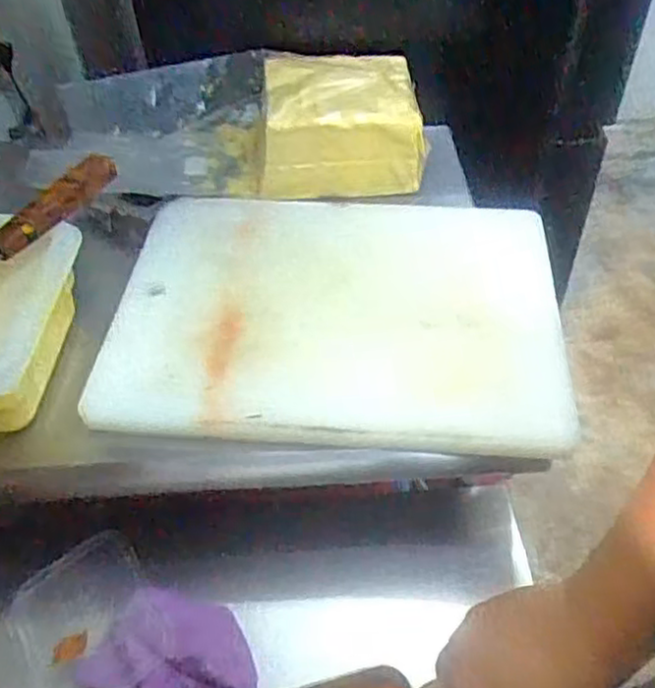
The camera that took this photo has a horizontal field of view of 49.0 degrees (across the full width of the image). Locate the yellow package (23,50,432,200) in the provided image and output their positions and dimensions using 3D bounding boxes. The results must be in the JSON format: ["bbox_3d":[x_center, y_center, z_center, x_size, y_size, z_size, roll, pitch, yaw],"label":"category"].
[{"bbox_3d":[-0.107,-0.243,0.809,0.411,0.103,0.160,-6,50,-3],"label":"yellow package"}]

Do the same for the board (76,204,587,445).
[{"bbox_3d":[0.007,-0.042,0.662,0.396,0.026,0.296,3,52,3],"label":"board"}]

